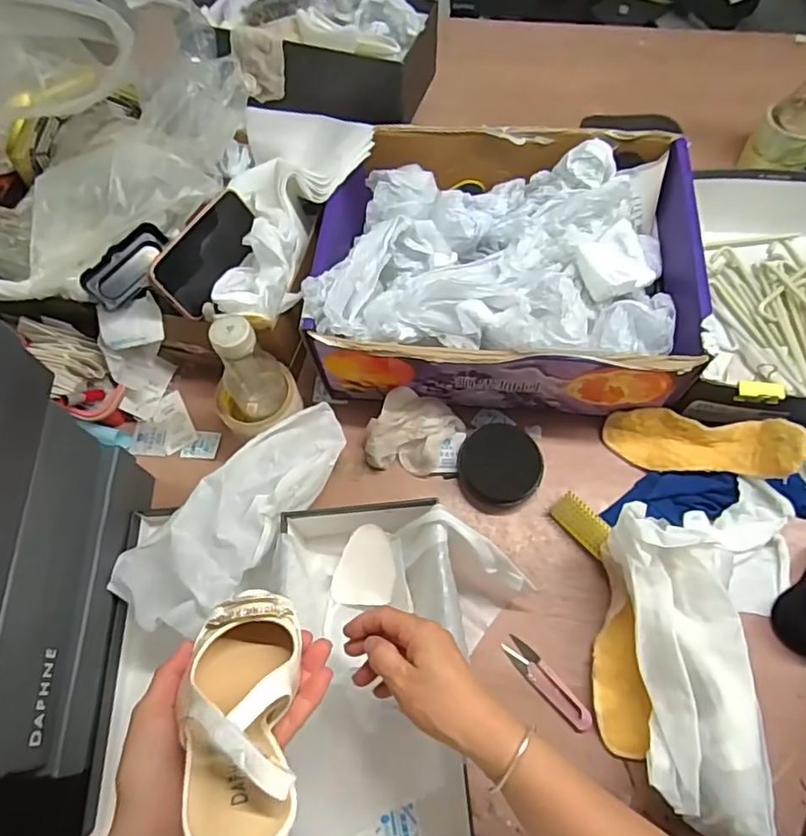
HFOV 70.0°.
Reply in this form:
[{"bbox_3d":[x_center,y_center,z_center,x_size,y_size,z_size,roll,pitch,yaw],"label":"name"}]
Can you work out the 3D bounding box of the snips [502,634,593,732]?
[{"bbox_3d":[0.141,0.262,0.568,0.023,0.008,0.103,-39,69,-14],"label":"snips"}]

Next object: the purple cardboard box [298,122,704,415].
[{"bbox_3d":[0.113,-0.185,0.671,0.401,0.135,0.325,3,65,5],"label":"purple cardboard box"}]

